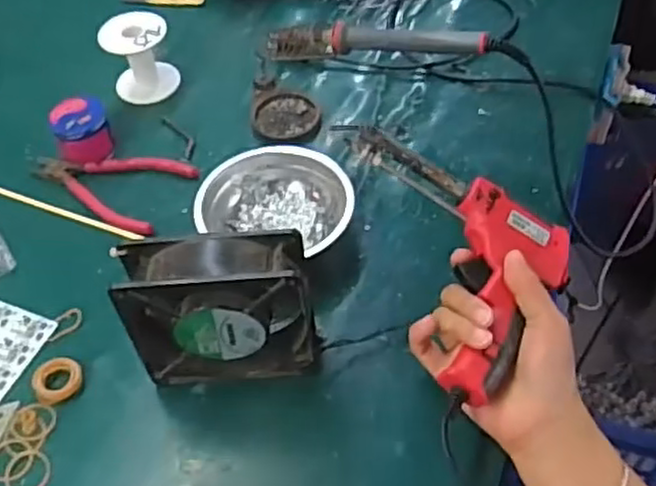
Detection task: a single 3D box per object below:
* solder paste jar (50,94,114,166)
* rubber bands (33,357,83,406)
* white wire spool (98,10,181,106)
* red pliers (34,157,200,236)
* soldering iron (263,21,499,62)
[{"bbox_3d":[-0.231,-0.105,0.662,0.049,0.047,0.045,0,51,0],"label":"solder paste jar"},{"bbox_3d":[-0.200,0.102,0.519,0.036,0.009,0.034,0,51,0],"label":"rubber bands"},{"bbox_3d":[-0.191,-0.190,0.715,0.066,0.068,0.054,-15,52,-11],"label":"white wire spool"},{"bbox_3d":[-0.204,-0.053,0.640,0.148,0.020,0.079,10,52,9],"label":"red pliers"},{"bbox_3d":[0.040,-0.174,0.606,0.209,0.026,0.021,7,50,25],"label":"soldering iron"}]

